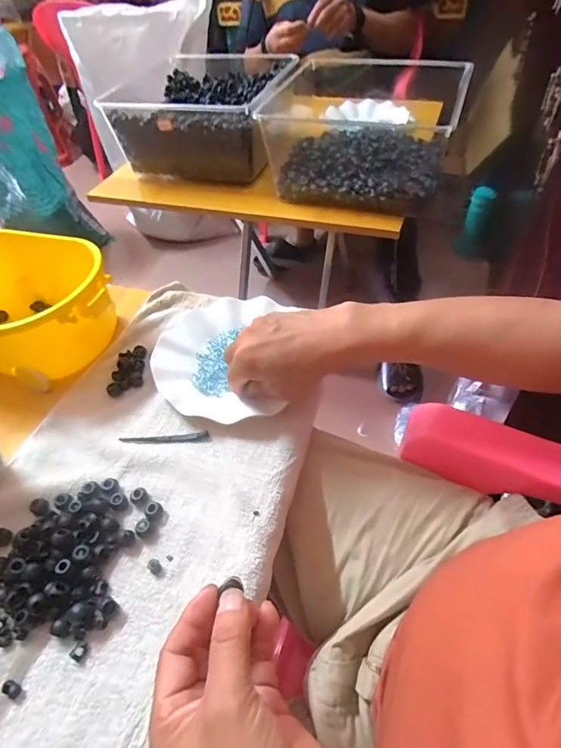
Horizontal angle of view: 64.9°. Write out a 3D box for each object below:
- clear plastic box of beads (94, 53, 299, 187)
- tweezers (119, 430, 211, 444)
[{"bbox_3d":[-0.138,-0.498,0.863,0.279,0.135,0.318,7,49,12],"label":"clear plastic box of beads"},{"bbox_3d":[-0.116,0.066,0.443,0.090,0.007,0.009,-4,48,2],"label":"tweezers"}]

